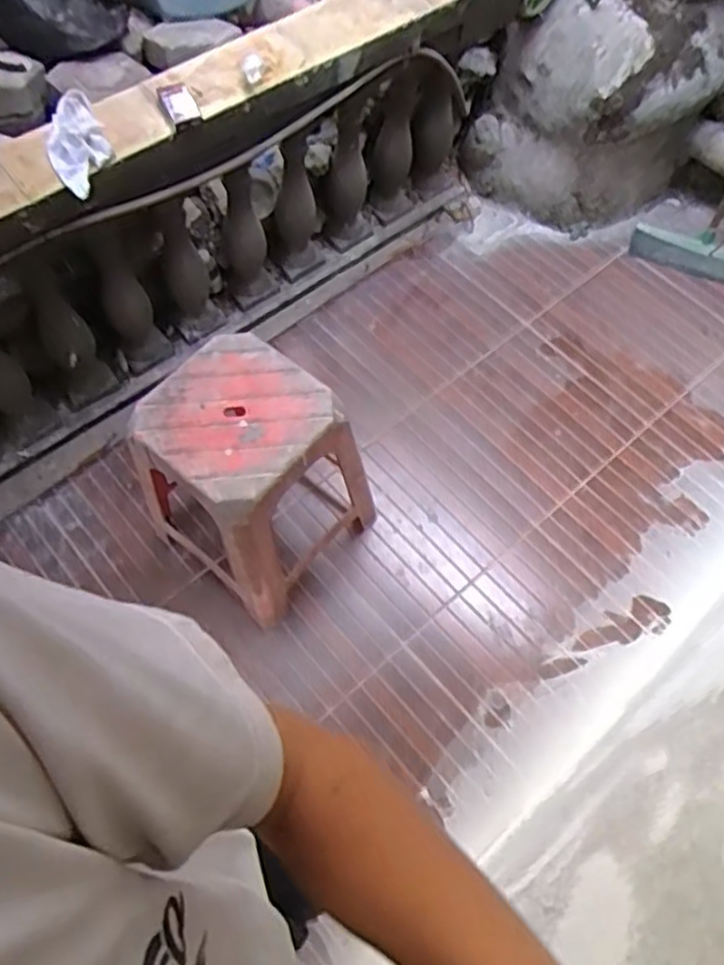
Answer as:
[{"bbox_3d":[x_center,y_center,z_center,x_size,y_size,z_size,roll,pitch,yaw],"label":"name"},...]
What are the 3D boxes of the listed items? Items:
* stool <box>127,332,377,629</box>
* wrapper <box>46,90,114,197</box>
[{"bbox_3d":[-0.207,-0.002,1.378,0.335,0.432,0.324,37,69,15],"label":"stool"},{"bbox_3d":[-0.496,-0.588,1.231,0.114,0.070,0.191,-30,69,-14],"label":"wrapper"}]

